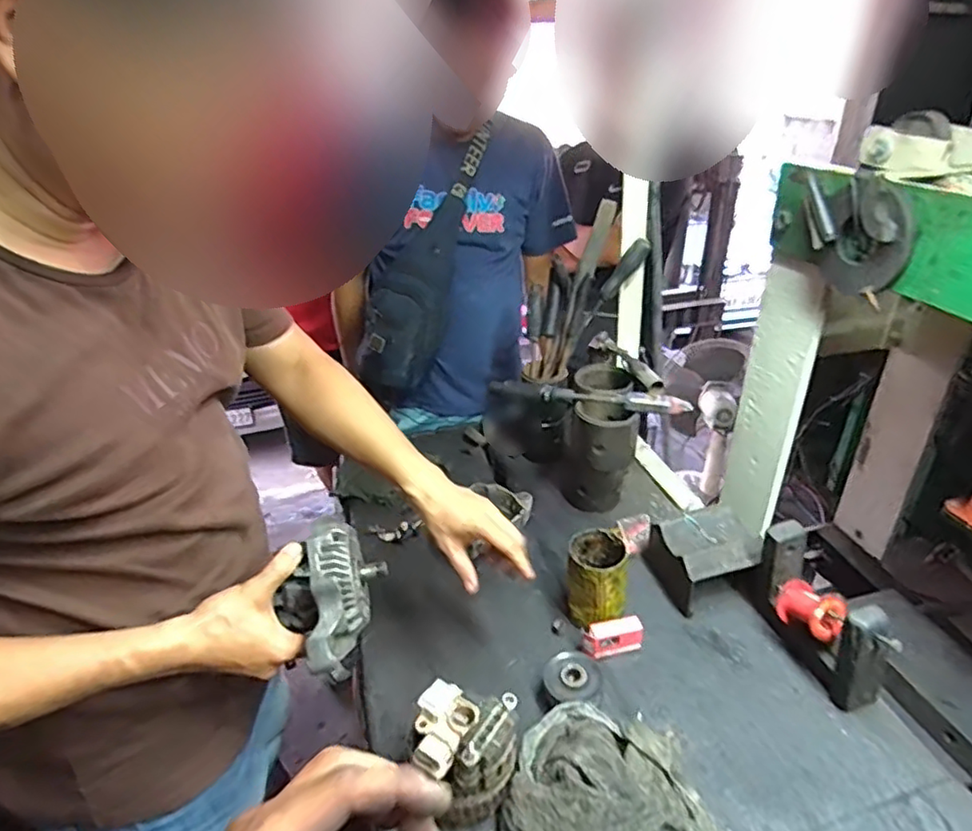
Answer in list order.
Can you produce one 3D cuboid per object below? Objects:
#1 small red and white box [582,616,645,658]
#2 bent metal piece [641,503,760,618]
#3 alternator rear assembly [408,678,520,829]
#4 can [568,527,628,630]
[{"bbox_3d":[0.158,0.276,0.769,0.074,0.037,0.023,-9,31,-12],"label":"small red and white box"},{"bbox_3d":[0.296,0.191,0.849,0.119,0.088,0.114,-6,31,-7],"label":"bent metal piece"},{"bbox_3d":[-0.025,0.330,0.614,0.107,0.088,0.095,5,31,12],"label":"alternator rear assembly"},{"bbox_3d":[0.142,0.213,0.803,0.074,0.095,0.090,2,30,6],"label":"can"}]

